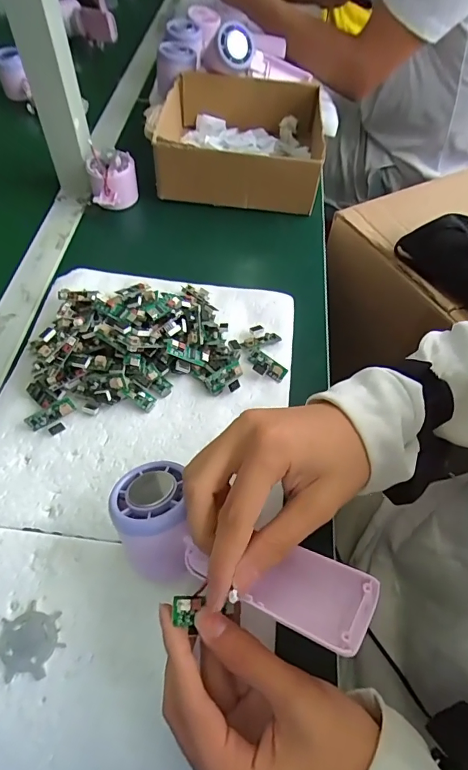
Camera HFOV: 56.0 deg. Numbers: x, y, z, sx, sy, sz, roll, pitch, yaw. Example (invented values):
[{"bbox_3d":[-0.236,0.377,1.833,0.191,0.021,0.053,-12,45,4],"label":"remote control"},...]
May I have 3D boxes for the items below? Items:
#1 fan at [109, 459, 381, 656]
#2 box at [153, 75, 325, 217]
[{"bbox_3d":[0.000,0.100,0.266,0.163,0.049,0.059,17,52,22],"label":"fan"},{"bbox_3d":[0.010,-0.332,0.597,0.203,0.077,0.222,4,56,0],"label":"box"}]

